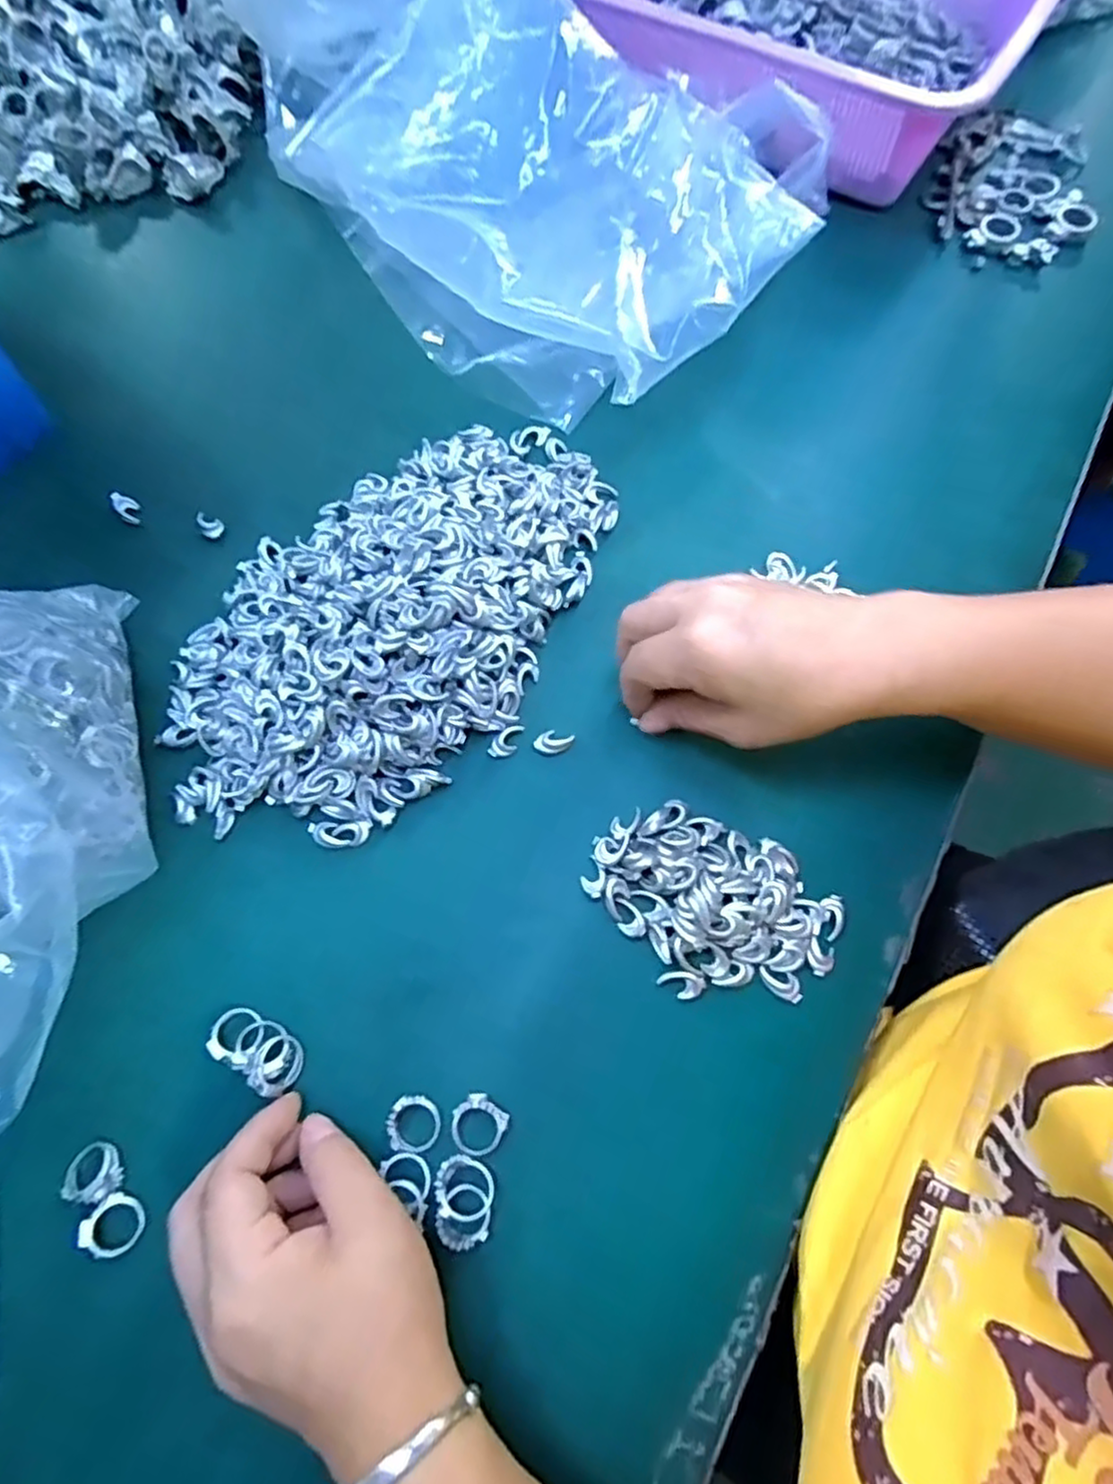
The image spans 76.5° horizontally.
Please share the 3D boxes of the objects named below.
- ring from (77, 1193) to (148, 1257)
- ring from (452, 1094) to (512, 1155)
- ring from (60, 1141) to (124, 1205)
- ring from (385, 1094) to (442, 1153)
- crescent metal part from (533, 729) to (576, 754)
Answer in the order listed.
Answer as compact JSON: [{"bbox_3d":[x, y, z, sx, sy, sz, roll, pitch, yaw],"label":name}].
[{"bbox_3d":[-0.177,0.194,0.283,0.021,0.004,0.021,39,47,-3],"label":"ring"},{"bbox_3d":[-0.033,0.161,0.296,0.022,0.004,0.022,0,70,1],"label":"ring"},{"bbox_3d":[-0.191,0.177,0.291,0.023,0.007,0.020,6,70,3],"label":"ring"},{"bbox_3d":[-0.060,0.160,0.296,0.022,0.006,0.021,0,70,1],"label":"ring"},{"bbox_3d":[-0.002,0.000,0.356,0.018,0.004,0.013,18,72,5],"label":"crescent metal part"}]

